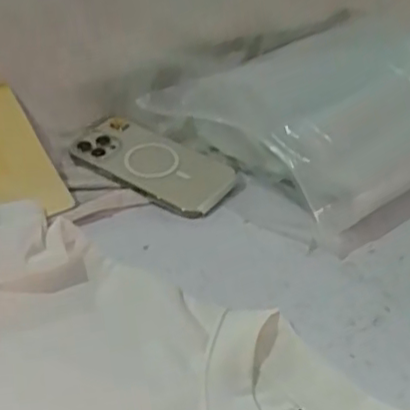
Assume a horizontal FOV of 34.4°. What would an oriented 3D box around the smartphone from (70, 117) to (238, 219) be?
[{"bbox_3d":[-0.051,-0.041,0.646,0.156,0.015,0.075,22,53,19],"label":"smartphone"}]

